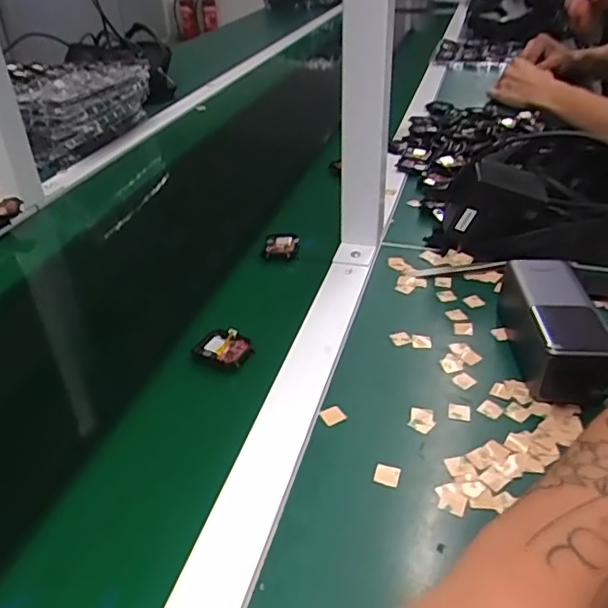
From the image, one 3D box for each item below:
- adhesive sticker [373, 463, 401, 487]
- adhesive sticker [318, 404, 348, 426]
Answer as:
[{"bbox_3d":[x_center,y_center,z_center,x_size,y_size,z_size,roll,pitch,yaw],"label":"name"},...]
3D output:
[{"bbox_3d":[0.054,0.111,0.382,0.016,0.004,0.015,9,36,16],"label":"adhesive sticker"},{"bbox_3d":[0.021,0.081,0.428,0.015,0.004,0.016,-21,36,-26],"label":"adhesive sticker"}]

